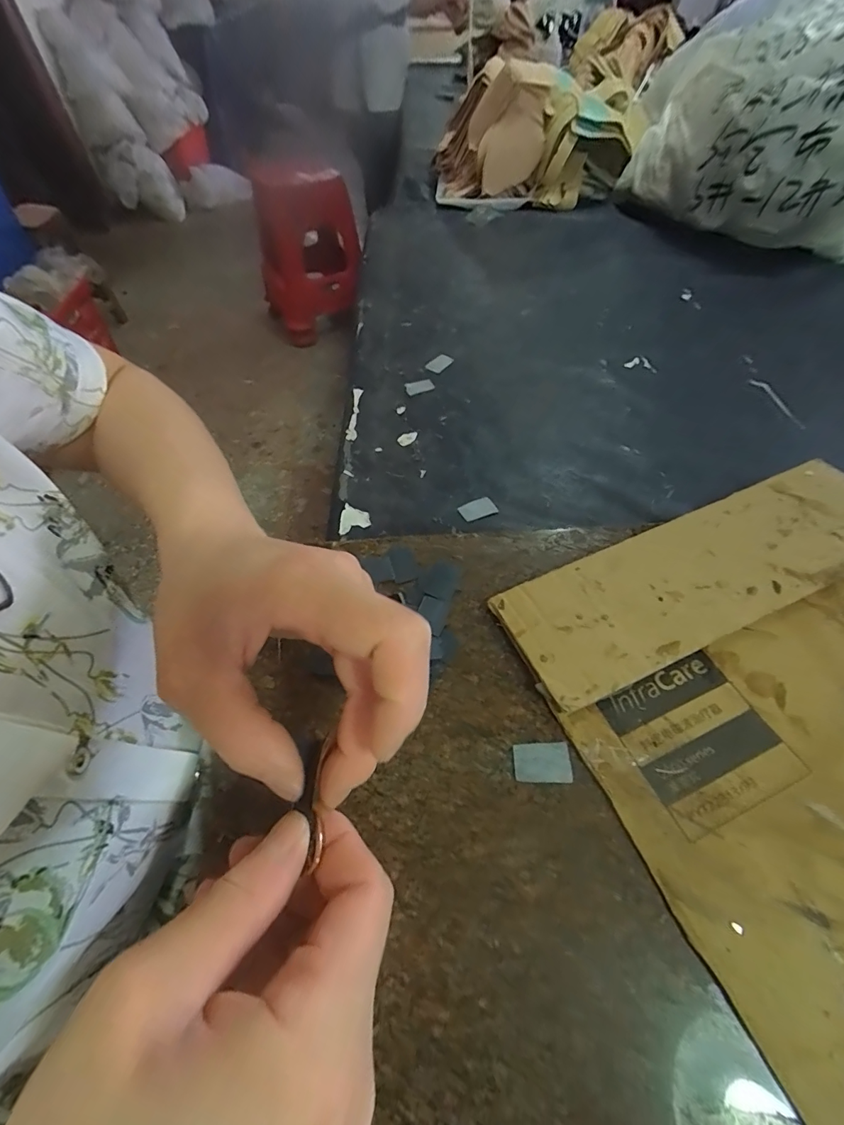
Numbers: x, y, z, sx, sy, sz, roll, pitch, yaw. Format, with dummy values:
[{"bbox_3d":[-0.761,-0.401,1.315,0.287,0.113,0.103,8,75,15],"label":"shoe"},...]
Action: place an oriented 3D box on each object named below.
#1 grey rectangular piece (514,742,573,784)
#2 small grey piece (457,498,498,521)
[{"bbox_3d":[0.064,0.106,0.231,0.029,0.004,0.019,-2,55,1],"label":"grey rectangular piece"},{"bbox_3d":[0.045,-0.044,0.357,0.029,0.004,0.018,-19,56,-11],"label":"small grey piece"}]

